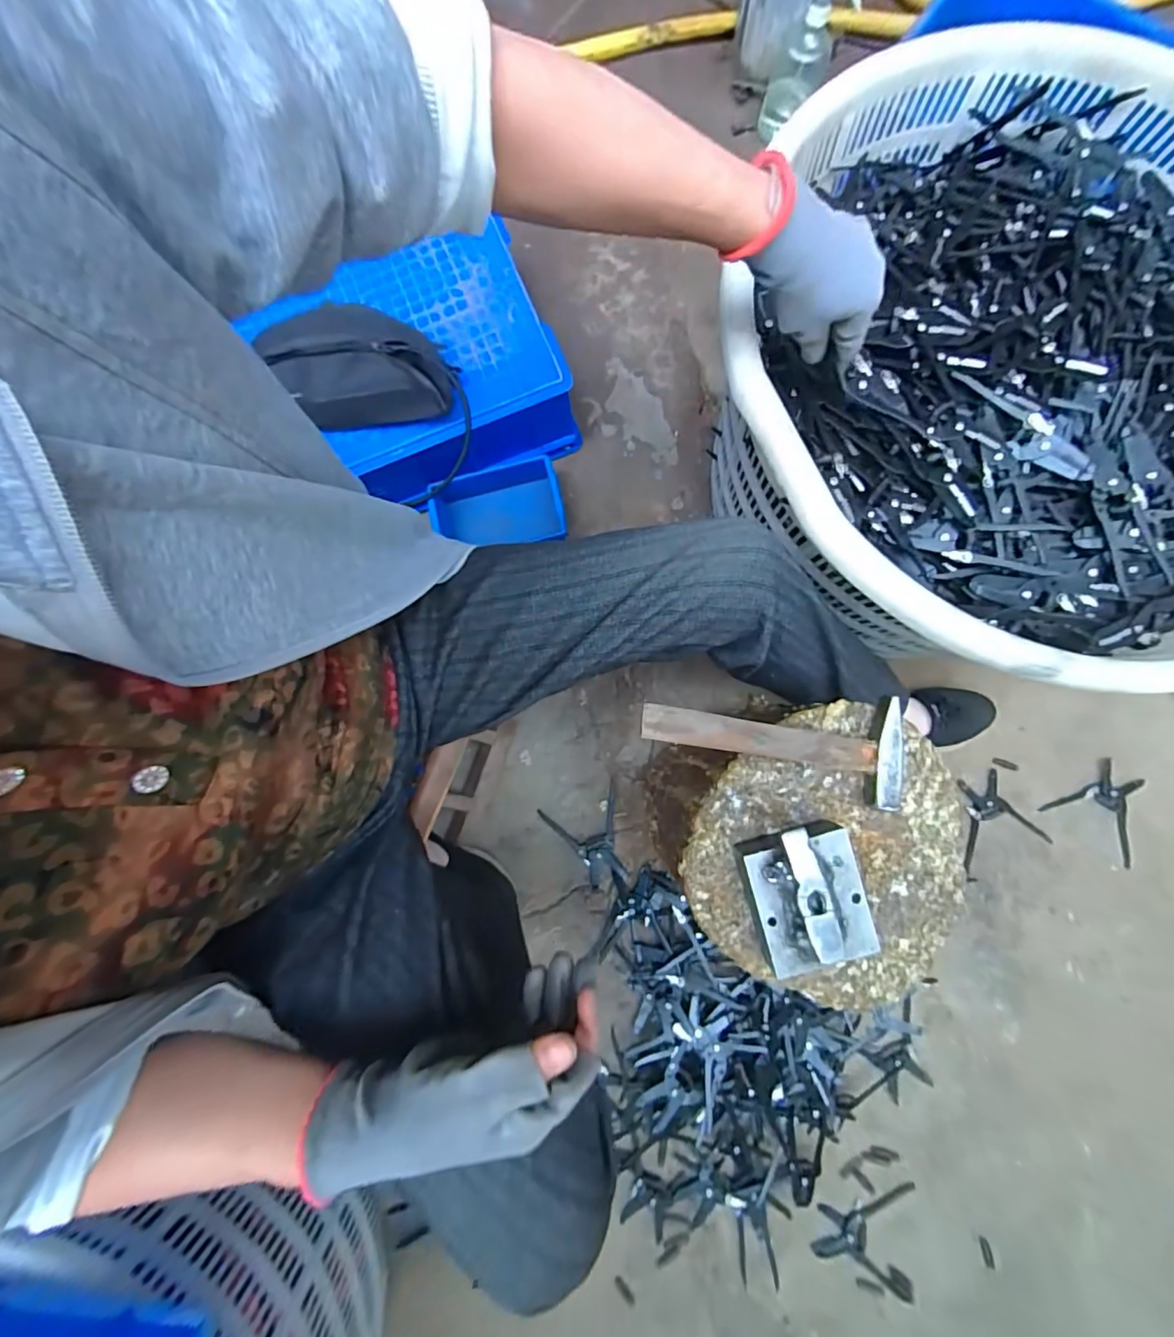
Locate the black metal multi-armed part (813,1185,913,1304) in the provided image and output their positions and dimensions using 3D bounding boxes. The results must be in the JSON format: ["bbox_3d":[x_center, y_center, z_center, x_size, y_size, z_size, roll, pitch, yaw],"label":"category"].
[{"bbox_3d":[0.353,0.728,0.648,0.121,0.026,0.133,-3,83,0],"label":"black metal multi-armed part"}]

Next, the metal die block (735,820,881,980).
[{"bbox_3d":[0.165,0.171,0.388,0.085,0.056,0.101,-14,83,-2],"label":"metal die block"}]

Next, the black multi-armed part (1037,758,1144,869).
[{"bbox_3d":[0.747,0.196,0.736,0.137,0.006,0.123,38,84,5],"label":"black multi-armed part"}]

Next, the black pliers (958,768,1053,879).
[{"bbox_3d":[0.574,0.217,0.731,0.139,0.010,0.121,-23,83,-3],"label":"black pliers"}]

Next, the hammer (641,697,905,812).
[{"bbox_3d":[0.147,0.062,0.417,0.205,0.031,0.079,5,83,1],"label":"hammer"}]

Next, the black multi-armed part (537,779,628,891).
[{"bbox_3d":[0.007,0.240,0.717,0.108,0.017,0.123,-22,83,-3],"label":"black multi-armed part"}]

